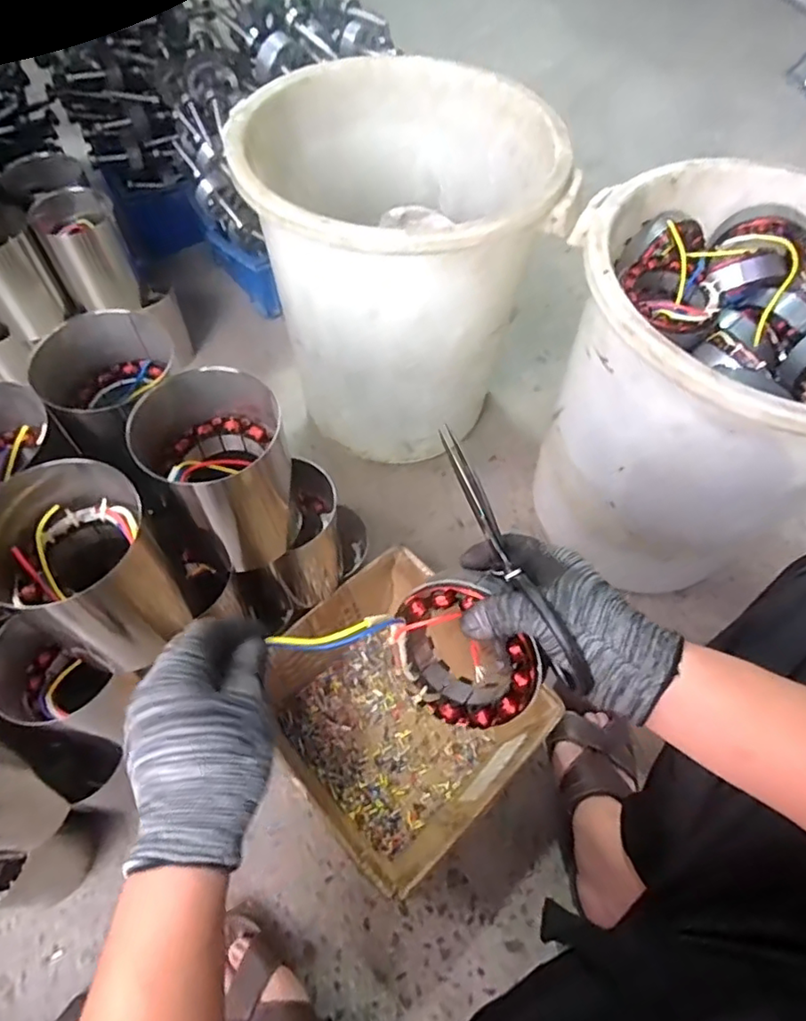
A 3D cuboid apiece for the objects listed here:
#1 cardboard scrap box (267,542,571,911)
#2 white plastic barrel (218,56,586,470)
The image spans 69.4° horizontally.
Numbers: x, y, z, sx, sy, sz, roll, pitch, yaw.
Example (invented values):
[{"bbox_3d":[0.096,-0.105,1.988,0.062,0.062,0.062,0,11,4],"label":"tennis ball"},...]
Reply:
[{"bbox_3d":[-0.013,0.259,0.754,0.275,0.145,0.305,-38,68,-21],"label":"cardboard scrap box"},{"bbox_3d":[-0.007,-0.346,0.913,0.382,0.467,0.403,-3,60,-4],"label":"white plastic barrel"}]

